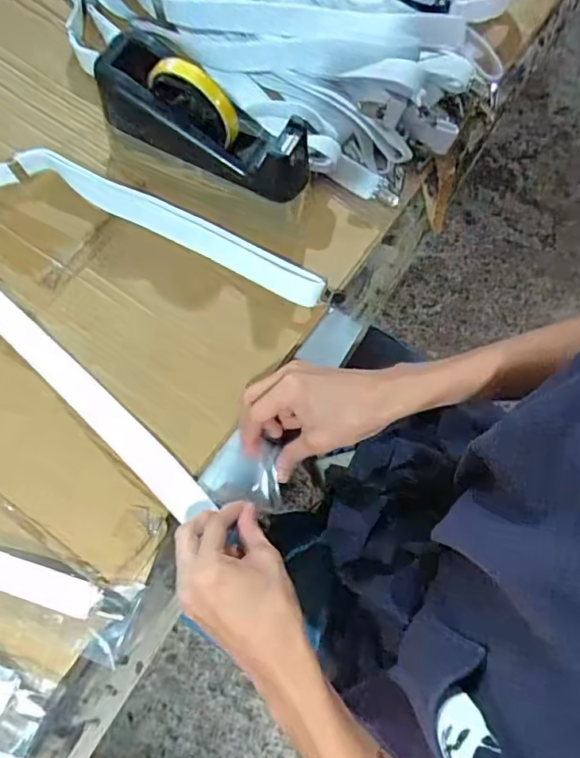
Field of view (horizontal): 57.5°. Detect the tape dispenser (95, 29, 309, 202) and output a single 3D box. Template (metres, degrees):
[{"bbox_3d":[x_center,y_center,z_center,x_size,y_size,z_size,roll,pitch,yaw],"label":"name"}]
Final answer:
[{"bbox_3d":[-0.070,-0.220,0.450,0.182,0.071,0.066,31,74,6],"label":"tape dispenser"}]

